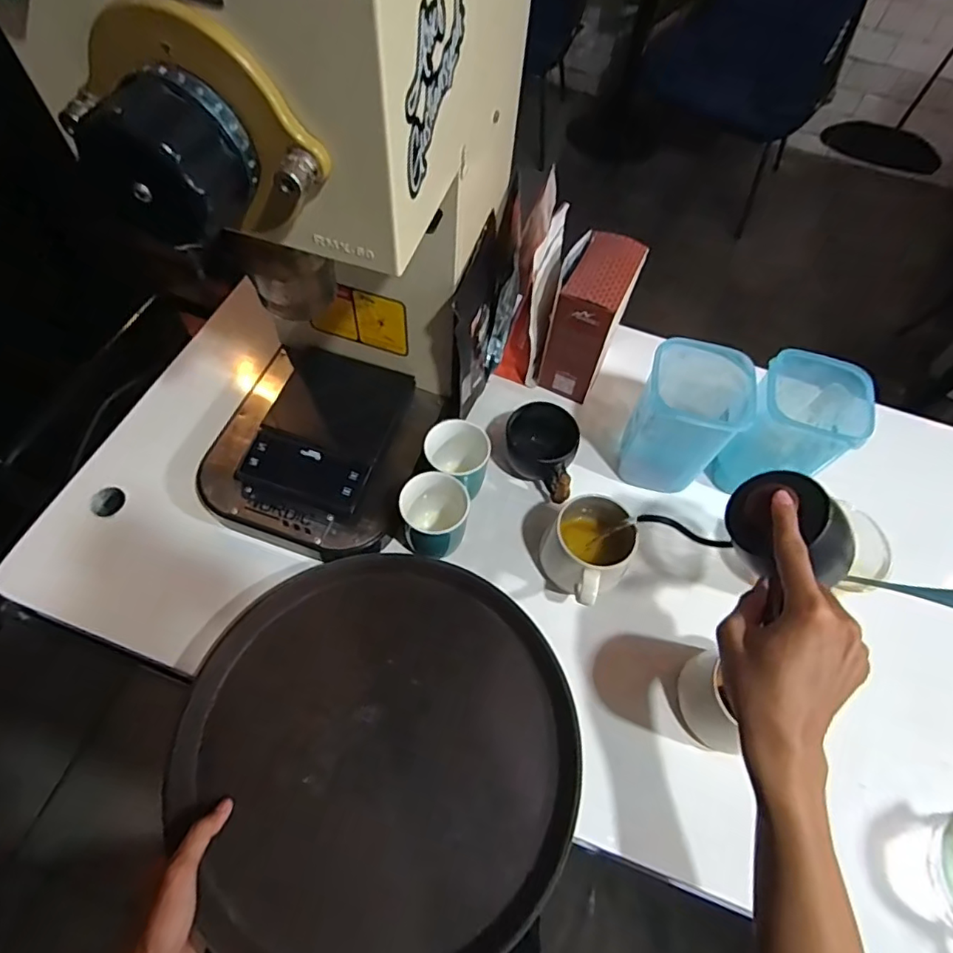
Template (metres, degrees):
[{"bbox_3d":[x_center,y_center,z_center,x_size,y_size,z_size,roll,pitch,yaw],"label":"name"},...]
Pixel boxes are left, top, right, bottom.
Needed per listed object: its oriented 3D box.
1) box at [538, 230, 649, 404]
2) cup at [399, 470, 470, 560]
[{"bbox_3d":[0.132,-0.186,0.661,0.071,0.157,0.114,25,62,9],"label":"box"},{"bbox_3d":[-0.041,0.038,0.579,0.067,0.080,0.075,8,61,0],"label":"cup"}]

